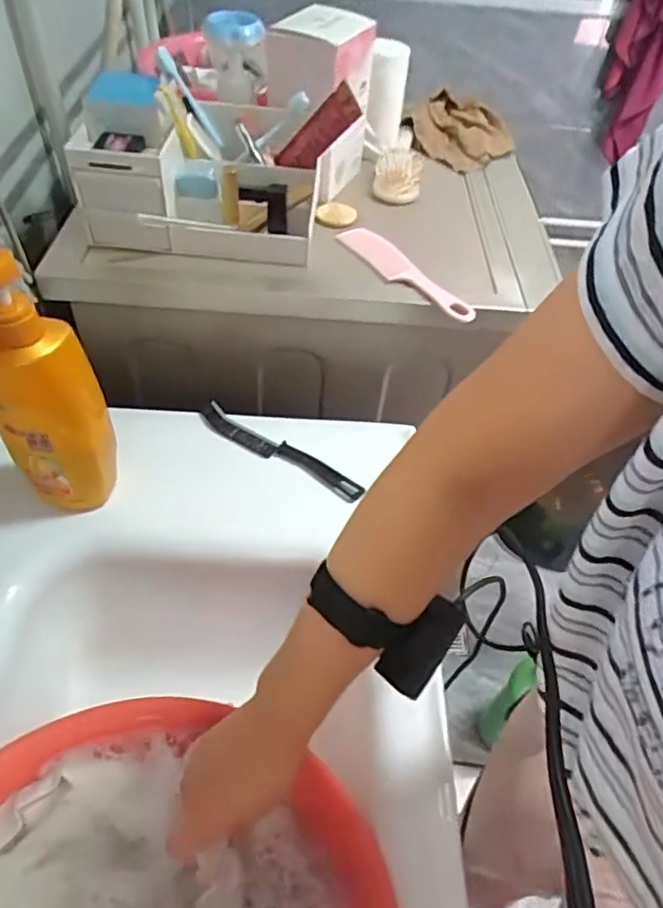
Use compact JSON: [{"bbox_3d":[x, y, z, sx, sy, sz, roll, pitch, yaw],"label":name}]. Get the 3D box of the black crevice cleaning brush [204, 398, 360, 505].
[{"bbox_3d":[-0.060,-0.001,0.669,0.202,0.022,0.023,27,52,18],"label":"black crevice cleaning brush"}]

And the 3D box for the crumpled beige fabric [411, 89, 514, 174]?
[{"bbox_3d":[0.198,-0.488,0.928,0.138,0.028,0.148,5,66,-11],"label":"crumpled beige fabric"}]

